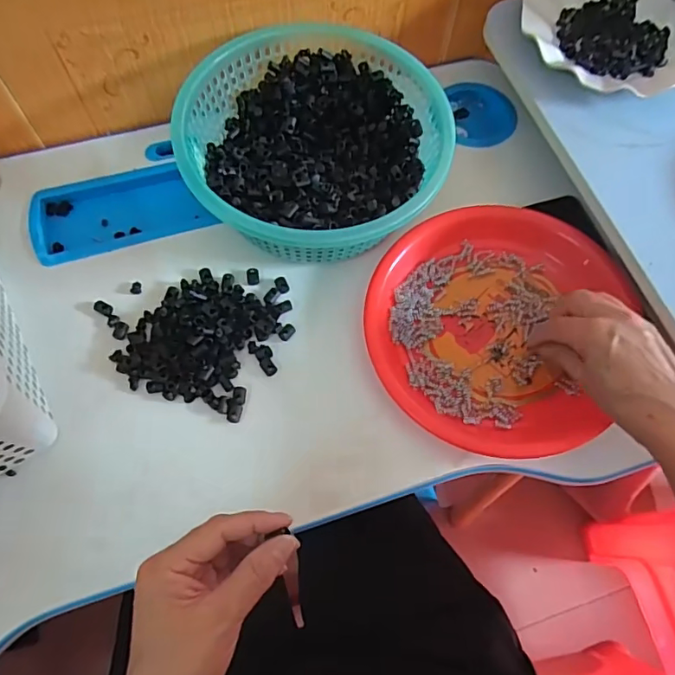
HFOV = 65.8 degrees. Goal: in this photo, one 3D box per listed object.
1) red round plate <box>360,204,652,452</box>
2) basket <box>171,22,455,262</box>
[{"bbox_3d":[0.134,-0.024,0.463,0.210,0.029,0.231,0,65,-1],"label":"red round plate"},{"bbox_3d":[-0.020,-0.176,0.485,0.225,0.077,0.232,0,65,-1],"label":"basket"}]

